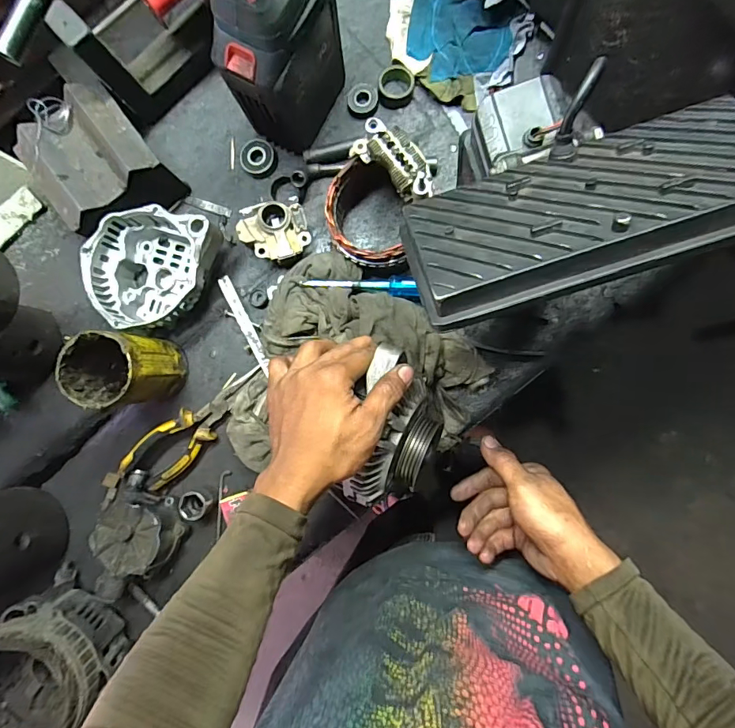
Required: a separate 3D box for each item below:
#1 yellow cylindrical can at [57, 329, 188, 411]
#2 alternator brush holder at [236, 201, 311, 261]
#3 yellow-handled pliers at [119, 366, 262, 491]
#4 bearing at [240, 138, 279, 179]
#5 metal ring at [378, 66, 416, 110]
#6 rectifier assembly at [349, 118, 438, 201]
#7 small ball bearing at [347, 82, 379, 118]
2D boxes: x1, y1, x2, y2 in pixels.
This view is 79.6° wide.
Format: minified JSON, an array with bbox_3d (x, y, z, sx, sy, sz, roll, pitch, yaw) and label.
[{"bbox_3d":[-0.255,0.006,0.472,0.080,0.113,0.074,-15,86,6],"label":"yellow cylindrical can"},{"bbox_3d":[-0.103,-0.148,0.498,0.073,0.036,0.060,2,88,7],"label":"alternator brush holder"},{"bbox_3d":[-0.200,0.068,0.504,0.053,0.033,0.186,44,93,7],"label":"yellow-handled pliers"},{"bbox_3d":[-0.127,-0.241,0.516,0.040,0.016,0.041,0,88,7],"label":"bearing"},{"bbox_3d":[0.033,-0.315,0.498,0.039,0.020,0.045,6,88,7],"label":"metal ring"},{"bbox_3d":[0.029,-0.192,0.415,0.043,0.024,0.092,-45,83,3],"label":"rectifier assembly"},{"bbox_3d":[-0.006,-0.301,0.504,0.035,0.012,0.038,0,88,7],"label":"small ball bearing"}]

